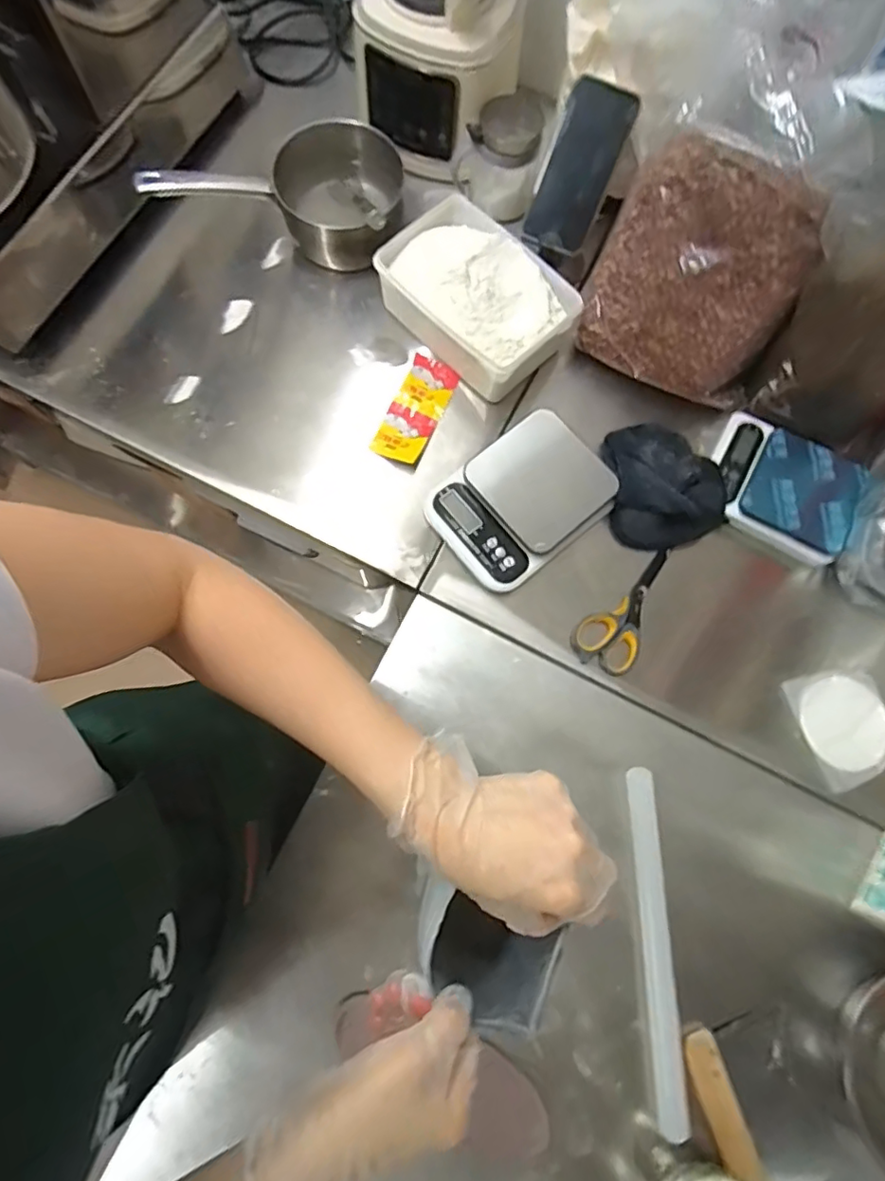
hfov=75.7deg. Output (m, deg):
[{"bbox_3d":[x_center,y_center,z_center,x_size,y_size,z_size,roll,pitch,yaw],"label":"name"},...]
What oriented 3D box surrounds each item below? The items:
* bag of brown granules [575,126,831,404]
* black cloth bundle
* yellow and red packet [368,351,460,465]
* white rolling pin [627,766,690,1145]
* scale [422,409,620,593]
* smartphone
[{"bbox_3d":[0.277,-0.328,0.624,0.232,0.237,0.047,39,48,1],"label":"bag of brown granules"},{"bbox_3d":[0.265,-0.124,0.661,0.137,0.049,0.143,2,76,-2],"label":"black cloth bundle"},{"bbox_3d":[-0.032,-0.222,0.699,0.059,0.018,0.140,25,76,4],"label":"yellow and red packet"},{"bbox_3d":[0.213,0.348,0.568,0.026,0.019,0.323,-1,76,-2],"label":"white rolling pin"},{"bbox_3d":[0.092,-0.102,0.659,0.197,0.031,0.146,-38,80,-10],"label":"scale"},{"bbox_3d":[0.156,-0.482,0.656,0.074,0.155,0.015,24,36,0],"label":"smartphone"}]

